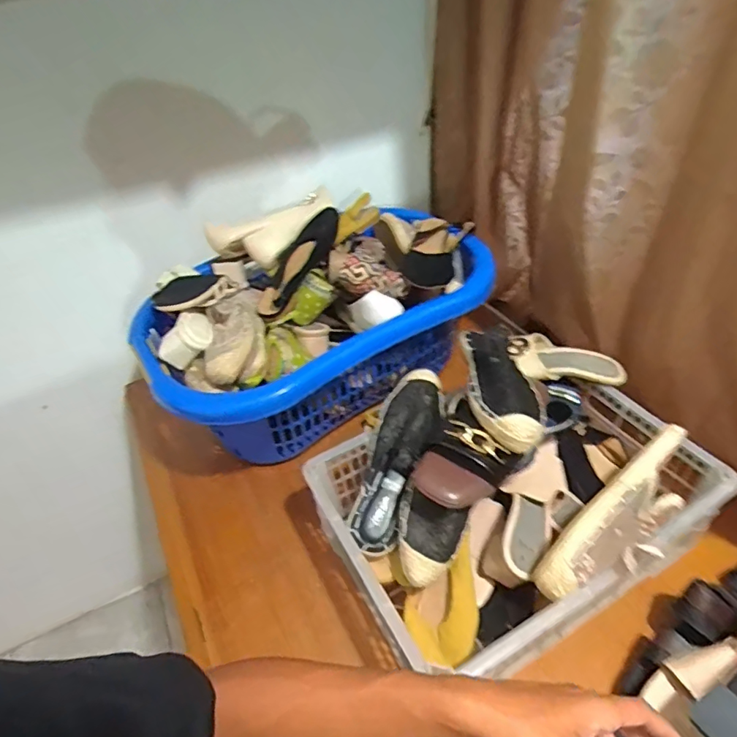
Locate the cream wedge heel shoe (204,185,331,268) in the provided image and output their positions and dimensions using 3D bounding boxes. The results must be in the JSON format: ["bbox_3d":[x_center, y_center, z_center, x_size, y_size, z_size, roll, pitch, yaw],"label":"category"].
[{"bbox_3d":[-0.158,-0.260,0.898,0.089,0.059,0.251,29,53,33],"label":"cream wedge heel shoe"}]

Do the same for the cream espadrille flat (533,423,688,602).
[{"bbox_3d":[0.291,0.159,0.552,0.260,0.059,0.075,-30,47,-24],"label":"cream espadrille flat"}]

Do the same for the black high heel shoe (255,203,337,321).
[{"bbox_3d":[-0.121,-0.182,0.851,0.080,0.062,0.238,13,58,21],"label":"black high heel shoe"}]

